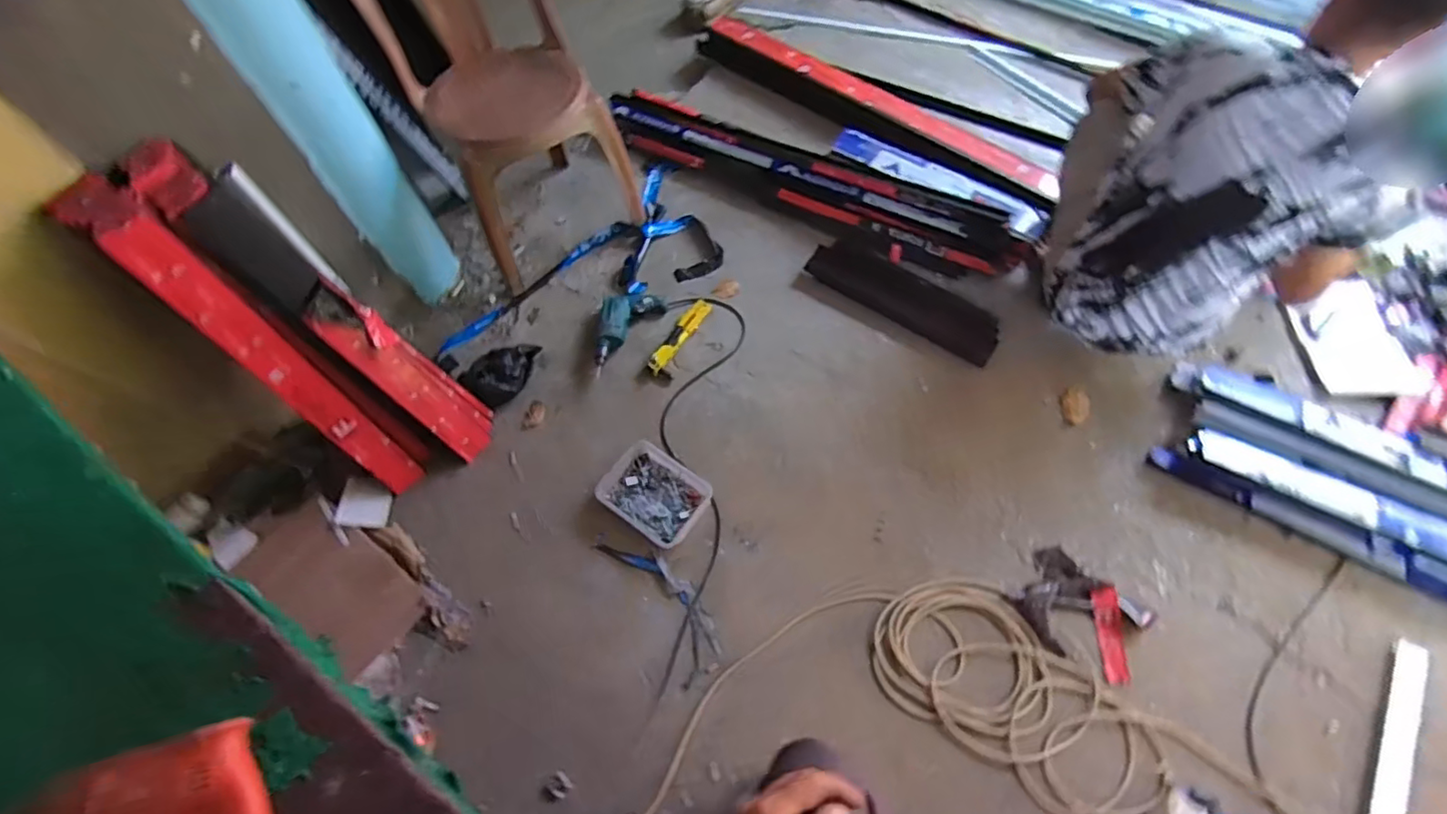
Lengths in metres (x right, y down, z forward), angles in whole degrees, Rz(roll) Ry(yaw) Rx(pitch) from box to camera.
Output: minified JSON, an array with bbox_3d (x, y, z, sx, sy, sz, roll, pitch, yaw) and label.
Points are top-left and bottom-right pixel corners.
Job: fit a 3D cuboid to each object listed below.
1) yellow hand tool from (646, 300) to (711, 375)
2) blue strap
[{"bbox_3d":[-0.112,-0.185,1.568,0.053,0.027,0.249,30,68,14],"label":"yellow hand tool"},{"bbox_3d":[-0.428,-0.442,1.723,0.768,0.042,0.439,-20,65,-9],"label":"blue strap"}]

